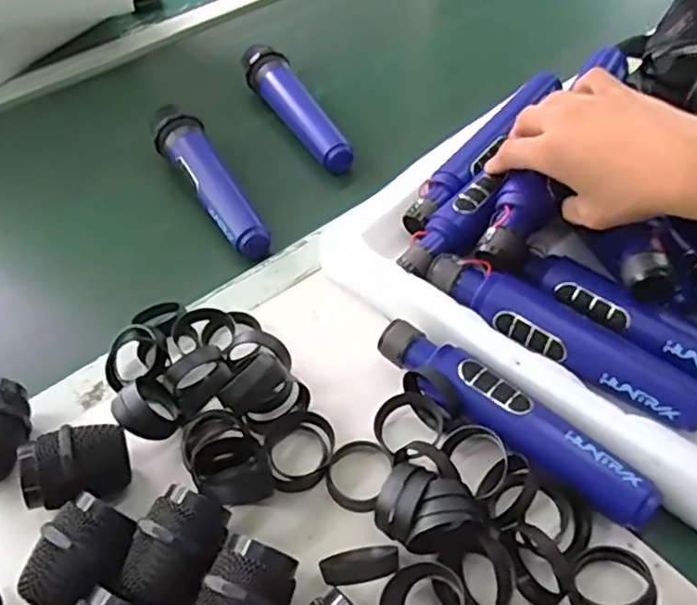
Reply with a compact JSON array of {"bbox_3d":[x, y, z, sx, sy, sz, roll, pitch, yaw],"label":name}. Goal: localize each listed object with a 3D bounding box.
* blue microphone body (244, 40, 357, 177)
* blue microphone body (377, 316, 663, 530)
[{"bbox_3d":[-0.056,-0.200,0.650,0.043,0.043,0.199,-21,50,-14],"label":"blue microphone body"},{"bbox_3d":[0.097,0.072,0.403,0.034,0.038,0.189,-37,56,-26],"label":"blue microphone body"}]

